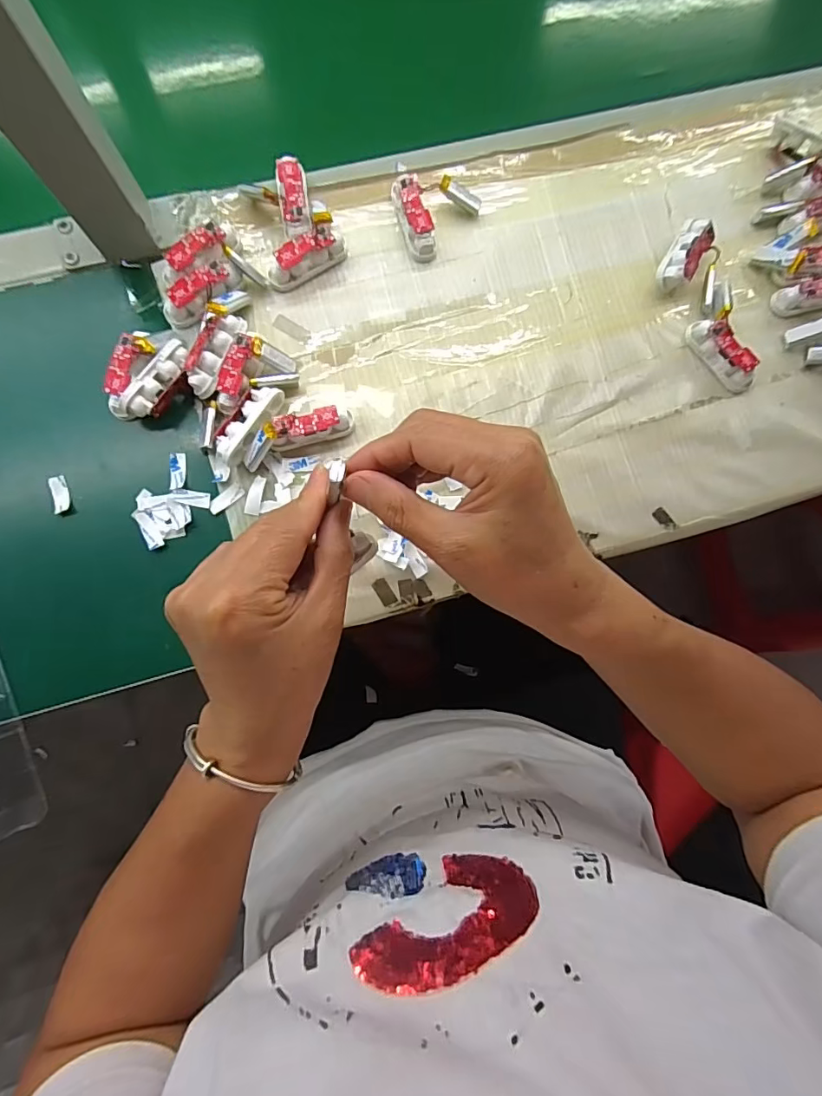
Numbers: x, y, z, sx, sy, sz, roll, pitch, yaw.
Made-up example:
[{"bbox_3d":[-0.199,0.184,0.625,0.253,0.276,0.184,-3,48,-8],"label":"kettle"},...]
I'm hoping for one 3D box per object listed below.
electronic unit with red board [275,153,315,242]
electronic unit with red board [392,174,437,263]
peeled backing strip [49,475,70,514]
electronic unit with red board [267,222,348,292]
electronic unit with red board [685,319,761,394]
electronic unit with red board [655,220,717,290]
[{"bbox_3d":[-0.084,-0.252,0.363,0.022,0.023,0.060,-9,85,-4],"label":"electronic unit with red board"},{"bbox_3d":[0.003,-0.247,0.368,0.020,0.021,0.057,-16,85,-5],"label":"electronic unit with red board"},{"bbox_3d":[-0.242,-0.037,0.341,0.011,0.004,0.026,-12,85,-5],"label":"peeled backing strip"},{"bbox_3d":[-0.077,-0.211,0.360,0.061,0.022,0.019,-33,87,-6],"label":"electronic unit with red board"},{"bbox_3d":[0.236,-0.146,0.370,0.020,0.020,0.062,-39,88,-6],"label":"electronic unit with red board"},{"bbox_3d":[0.208,-0.221,0.377,0.024,0.023,0.057,30,83,0],"label":"electronic unit with red board"}]

